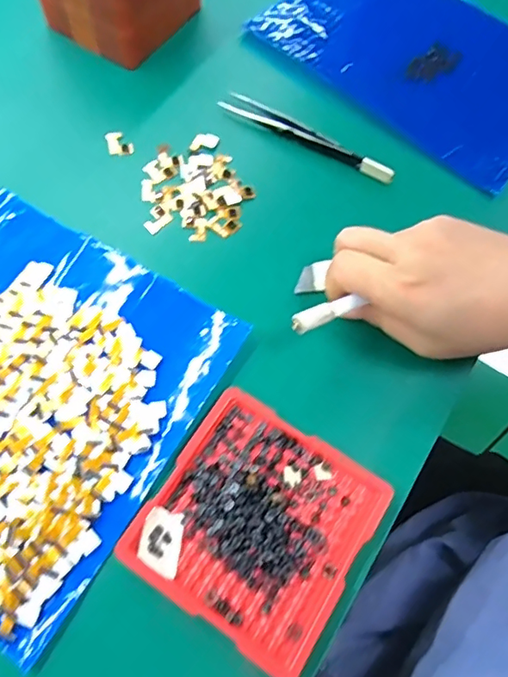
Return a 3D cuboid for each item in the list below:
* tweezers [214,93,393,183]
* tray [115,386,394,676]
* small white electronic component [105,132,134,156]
[{"bbox_3d":[0.035,-0.136,0.351,0.128,0.009,0.015,30,70,11],"label":"tweezers"},{"bbox_3d":[0.002,0.090,0.258,0.099,0.007,0.099,31,70,11],"label":"tray"},{"bbox_3d":[-0.090,-0.131,0.349,0.016,0.004,0.019,-16,69,-8],"label":"small white electronic component"}]

